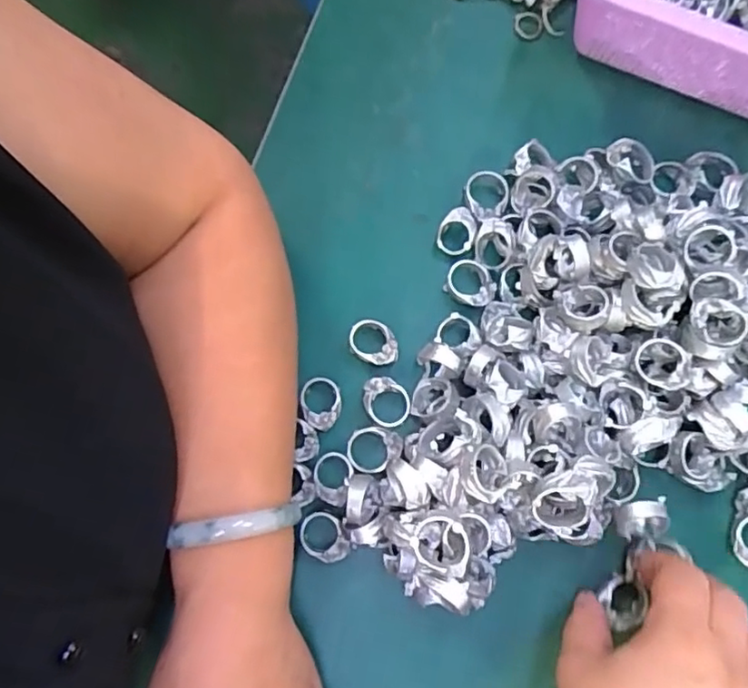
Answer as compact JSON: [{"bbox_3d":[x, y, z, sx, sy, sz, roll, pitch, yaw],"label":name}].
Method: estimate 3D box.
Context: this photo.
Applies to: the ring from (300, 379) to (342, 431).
[{"bbox_3d":[-0.030,0.034,0.330,0.022,0.011,0.028,4,78,-1],"label":"ring"}]

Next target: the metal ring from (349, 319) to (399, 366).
[{"bbox_3d":[0.000,0.000,0.339,0.030,0.014,0.023,37,79,6],"label":"metal ring"}]

